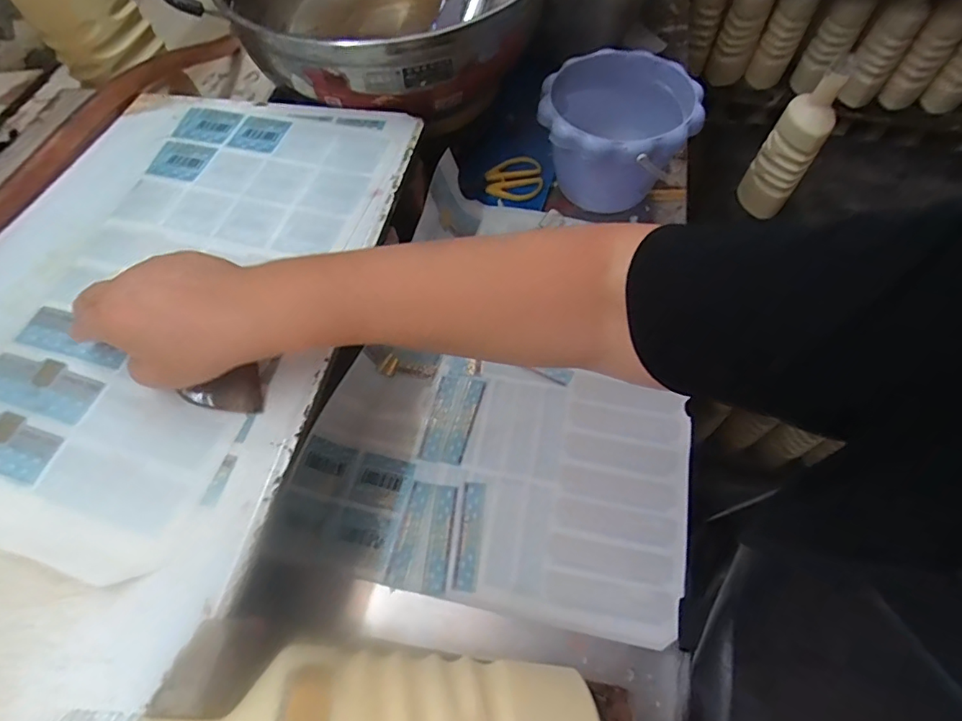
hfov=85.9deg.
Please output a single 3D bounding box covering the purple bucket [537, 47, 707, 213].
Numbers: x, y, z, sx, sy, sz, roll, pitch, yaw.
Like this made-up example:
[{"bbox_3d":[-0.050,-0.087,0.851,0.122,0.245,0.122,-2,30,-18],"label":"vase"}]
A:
[{"bbox_3d":[0.143,-0.241,0.561,0.156,0.113,0.161,-1,61,3],"label":"purple bucket"}]

